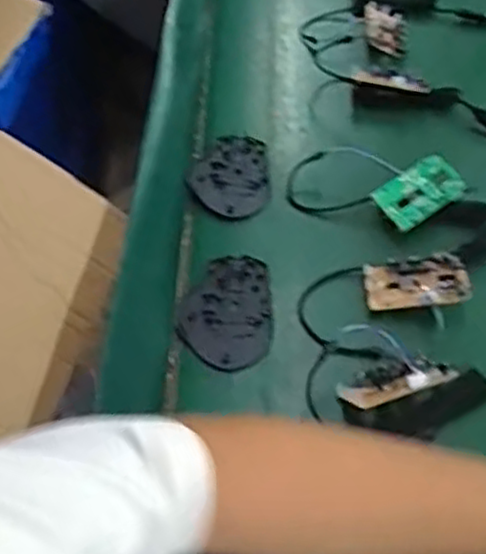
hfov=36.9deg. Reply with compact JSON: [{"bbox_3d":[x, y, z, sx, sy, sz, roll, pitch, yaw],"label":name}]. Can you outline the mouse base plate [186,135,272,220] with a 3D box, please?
[{"bbox_3d":[-0.009,-0.095,0.686,0.071,0.010,0.097,18,51,14],"label":"mouse base plate"}]

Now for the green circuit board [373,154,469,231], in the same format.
[{"bbox_3d":[0.161,-0.076,0.659,0.081,0.010,0.049,-30,72,-15],"label":"green circuit board"}]

